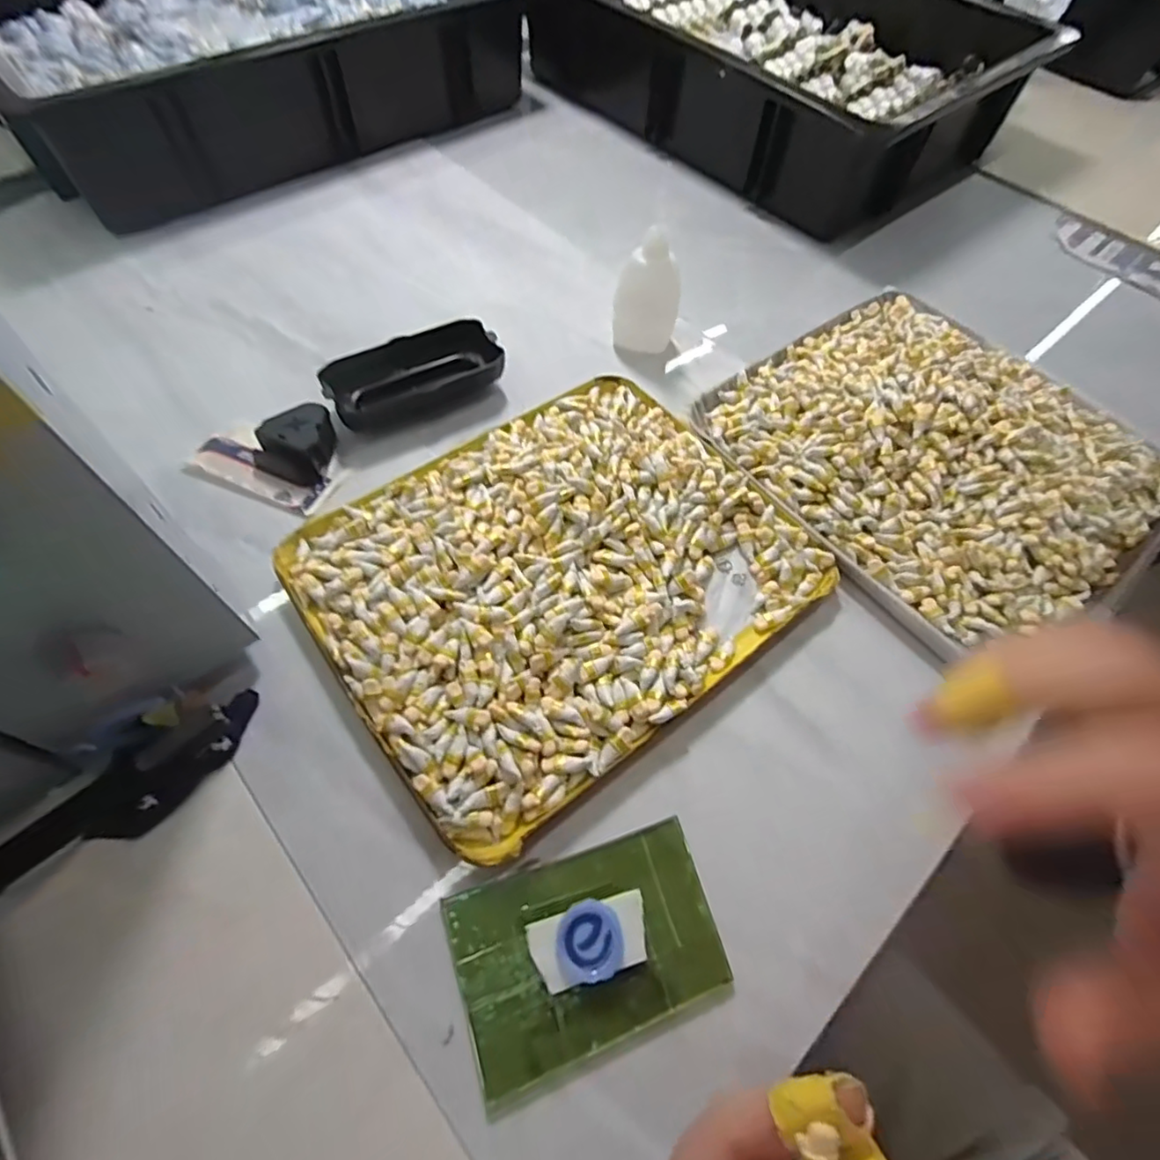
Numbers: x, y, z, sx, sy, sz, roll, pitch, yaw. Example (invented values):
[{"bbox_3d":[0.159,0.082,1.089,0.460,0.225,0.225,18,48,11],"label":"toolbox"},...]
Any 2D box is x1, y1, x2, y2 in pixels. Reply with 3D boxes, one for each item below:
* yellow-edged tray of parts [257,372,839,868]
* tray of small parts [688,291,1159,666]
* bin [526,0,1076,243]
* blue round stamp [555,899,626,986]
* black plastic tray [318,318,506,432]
[{"bbox_3d":[-0.009,-0.010,0.310,0.242,0.023,0.198,-34,67,-19],"label":"yellow-edged tray of parts"},{"bbox_3d":[0.225,-0.084,0.363,0.227,0.027,0.241,-34,67,-19],"label":"tray of small parts"},{"bbox_3d":[0.181,-0.520,0.573,0.310,0.094,0.459,-38,68,-21],"label":"bin"},{"bbox_3d":[0.004,0.144,0.231,0.026,0.007,0.027,1,60,-2],"label":"blue round stamp"},{"bbox_3d":[-0.106,-0.134,0.382,0.114,0.034,0.039,-29,65,-17],"label":"black plastic tray"}]

